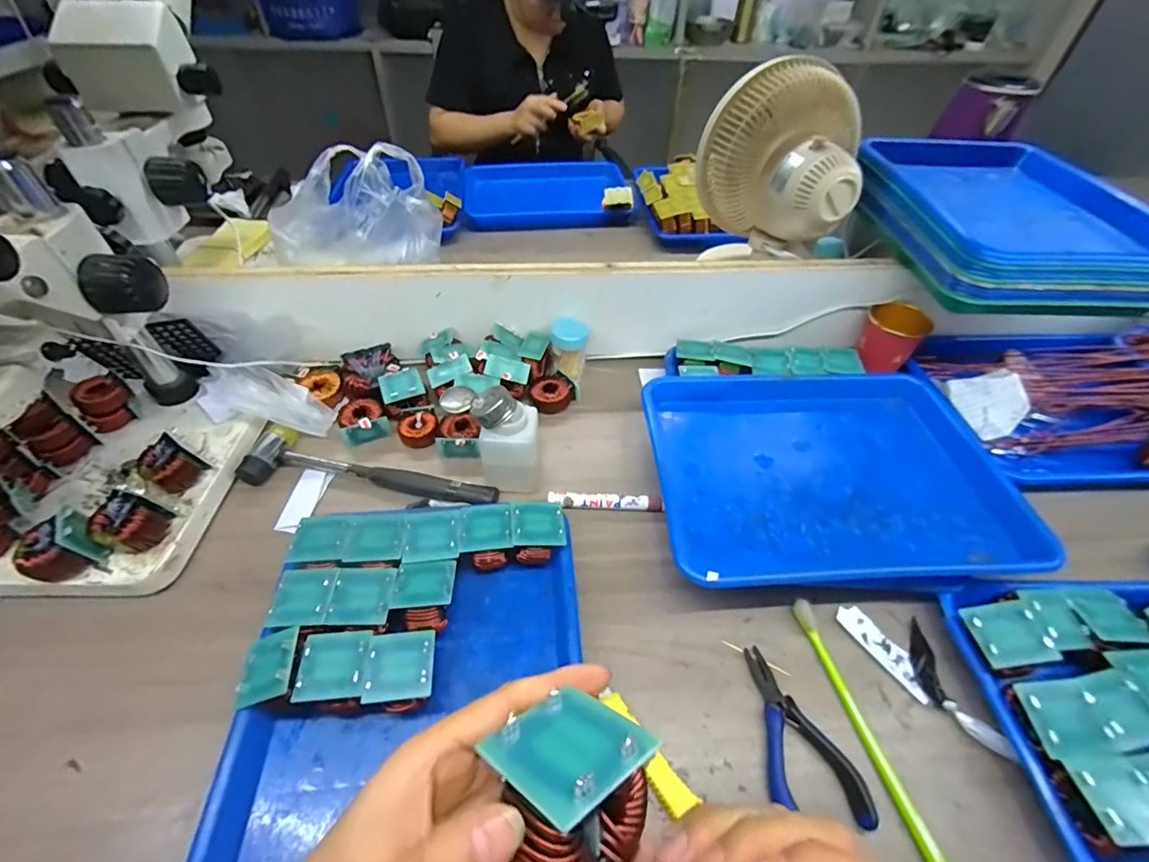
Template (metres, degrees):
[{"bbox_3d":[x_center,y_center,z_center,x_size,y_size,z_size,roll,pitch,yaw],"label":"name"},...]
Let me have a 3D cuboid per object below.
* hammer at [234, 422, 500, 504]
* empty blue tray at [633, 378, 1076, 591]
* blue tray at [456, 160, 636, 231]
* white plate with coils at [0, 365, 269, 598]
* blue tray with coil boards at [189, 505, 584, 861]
[{"bbox_3d":[-0.208,0.042,0.504,0.265,0.023,0.065,9,48,6],"label":"hammer"},{"bbox_3d":[0.250,0.037,0.490,0.341,0.046,0.247,-2,48,-3],"label":"empty blue tray"},{"bbox_3d":[-0.058,-0.512,1.032,0.354,0.034,0.311,-7,48,-7],"label":"blue tray"},{"bbox_3d":[-0.431,0.038,0.448,0.187,0.078,0.220,8,48,6],"label":"white plate with coils"},{"bbox_3d":[-0.110,0.203,0.345,0.241,0.049,0.309,-3,48,-4],"label":"blue tray with coil boards"}]

